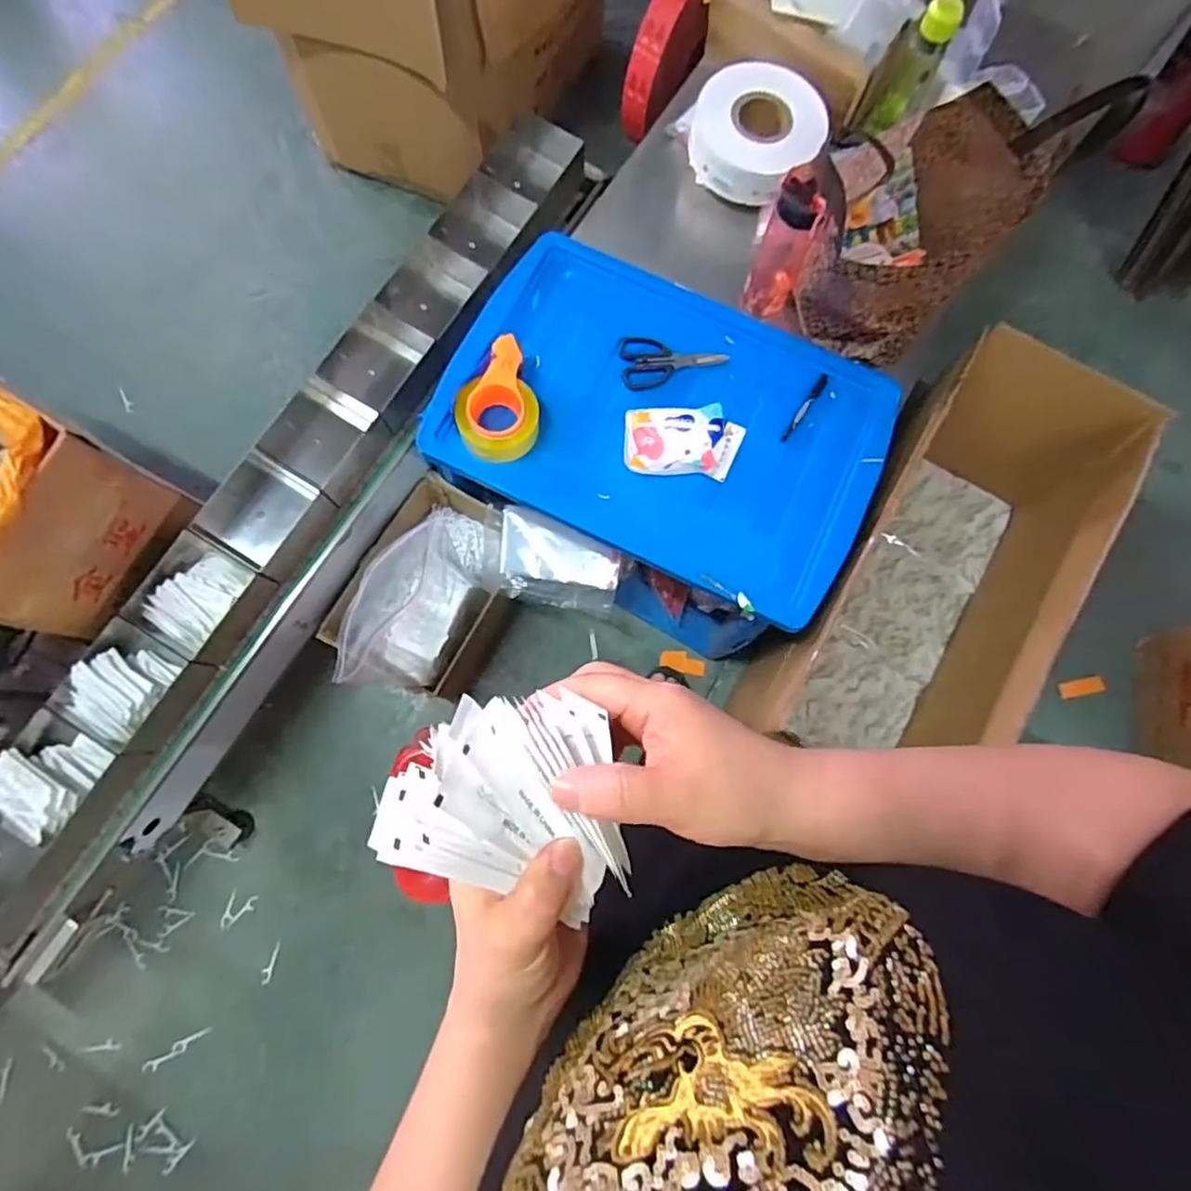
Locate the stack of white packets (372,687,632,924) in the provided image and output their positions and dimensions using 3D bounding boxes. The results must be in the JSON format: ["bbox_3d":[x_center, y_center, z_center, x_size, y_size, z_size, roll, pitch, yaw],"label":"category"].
[{"bbox_3d":[-0.031,0.086,0.272,0.106,0.048,0.085,22,78,3],"label":"stack of white packets"}]

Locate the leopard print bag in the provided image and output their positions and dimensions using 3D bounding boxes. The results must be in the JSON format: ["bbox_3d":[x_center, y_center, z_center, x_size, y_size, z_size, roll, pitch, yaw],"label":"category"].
[{"bbox_3d":[0.451,-0.519,0.867,0.267,0.289,0.333,23,78,4],"label":"leopard print bag"}]

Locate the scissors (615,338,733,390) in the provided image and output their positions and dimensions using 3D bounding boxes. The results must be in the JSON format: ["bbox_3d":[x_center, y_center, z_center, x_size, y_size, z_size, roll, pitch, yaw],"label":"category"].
[{"bbox_3d":[0.121,-0.362,0.970,0.161,0.009,0.084,-7,78,-3],"label":"scissors"}]

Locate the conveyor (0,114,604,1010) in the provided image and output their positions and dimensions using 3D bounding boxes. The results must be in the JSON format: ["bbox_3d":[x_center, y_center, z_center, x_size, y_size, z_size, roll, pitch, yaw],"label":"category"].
[{"bbox_3d":[-0.478,-0.163,1.030,0.205,0.155,1.660,30,79,5],"label":"conveyor"}]

